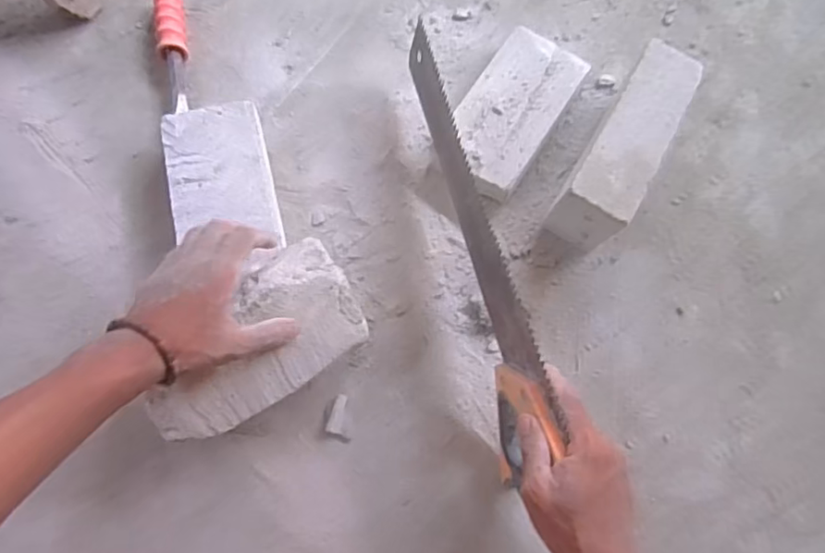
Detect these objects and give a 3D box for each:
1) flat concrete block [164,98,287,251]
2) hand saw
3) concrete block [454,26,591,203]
[{"bbox_3d":[-0.201,-0.103,0.617,0.099,0.048,0.153,-12,73,-6],"label":"flat concrete block"},{"bbox_3d":[0.060,-0.044,0.566,0.042,0.114,0.453,-12,71,-6],"label":"hand saw"},{"bbox_3d":[0.112,-0.182,0.654,0.106,0.040,0.209,31,74,8],"label":"concrete block"}]

